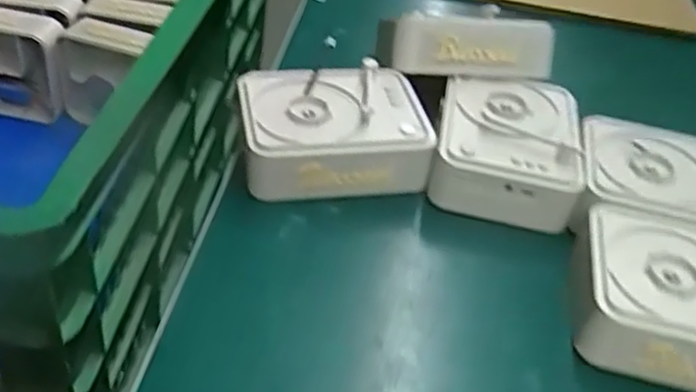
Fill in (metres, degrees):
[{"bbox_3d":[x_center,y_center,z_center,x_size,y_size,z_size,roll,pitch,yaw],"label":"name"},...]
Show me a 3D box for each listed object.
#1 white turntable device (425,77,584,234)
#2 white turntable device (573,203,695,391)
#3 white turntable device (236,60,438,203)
[{"bbox_3d":[0.115,-0.037,0.488,0.099,0.051,0.122,14,42,4],"label":"white turntable device"},{"bbox_3d":[0.197,0.060,0.391,0.121,0.051,0.097,15,42,5],"label":"white turntable device"},{"bbox_3d":[-0.011,-0.045,0.474,0.125,0.050,0.092,-2,43,-13],"label":"white turntable device"}]

